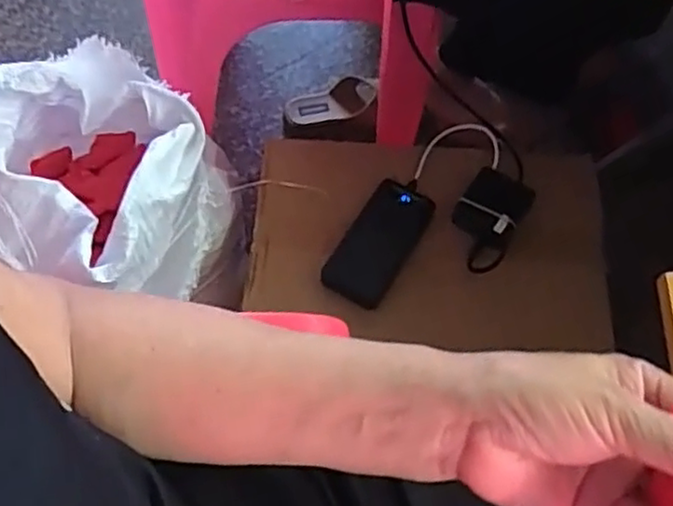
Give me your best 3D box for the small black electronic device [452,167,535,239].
[{"bbox_3d":[0.189,-0.060,0.823,0.074,0.022,0.086,30,65,15],"label":"small black electronic device"}]

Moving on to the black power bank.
[{"bbox_3d":[0.049,-0.014,0.810,0.072,0.020,0.157,28,65,14],"label":"black power bank"}]

